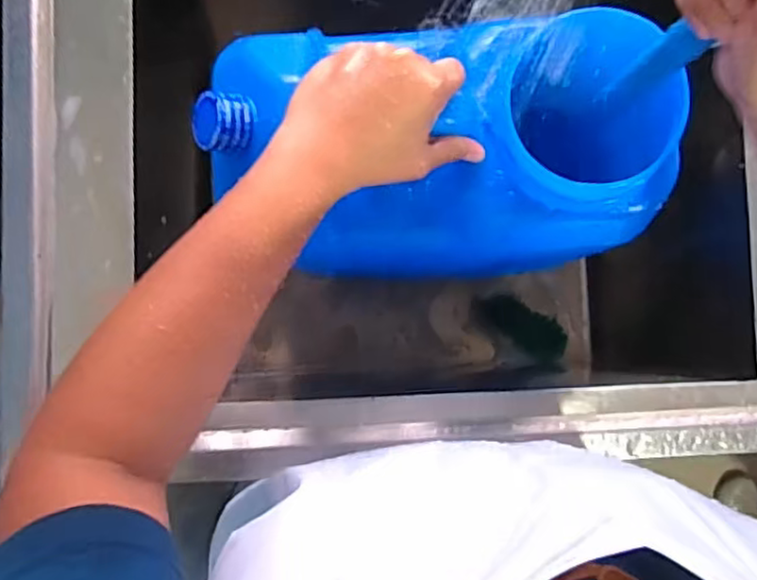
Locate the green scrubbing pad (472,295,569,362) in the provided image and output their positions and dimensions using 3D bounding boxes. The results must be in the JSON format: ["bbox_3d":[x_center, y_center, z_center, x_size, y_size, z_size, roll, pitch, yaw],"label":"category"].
[{"bbox_3d":[0.194,0.047,0.897,0.132,0.019,0.055,33,83,11],"label":"green scrubbing pad"}]

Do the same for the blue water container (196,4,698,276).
[{"bbox_3d":[0.035,-0.106,0.469,0.314,0.168,0.175,2,85,-5],"label":"blue water container"}]

